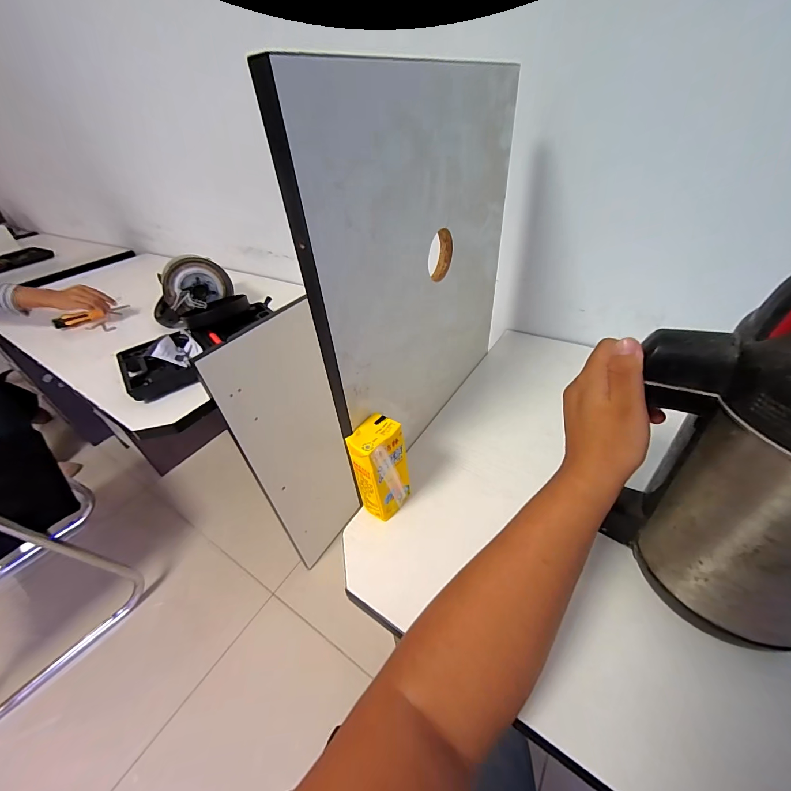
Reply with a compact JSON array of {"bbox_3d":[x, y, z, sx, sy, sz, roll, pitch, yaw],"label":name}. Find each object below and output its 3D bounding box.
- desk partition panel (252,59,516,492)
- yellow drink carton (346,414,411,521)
[{"bbox_3d":[0.052,-0.142,0.429,0.018,0.389,0.384,21,47,29],"label":"desk partition panel"},{"bbox_3d":[-0.017,0.094,0.409,0.042,0.140,0.061,22,48,30],"label":"yellow drink carton"}]

